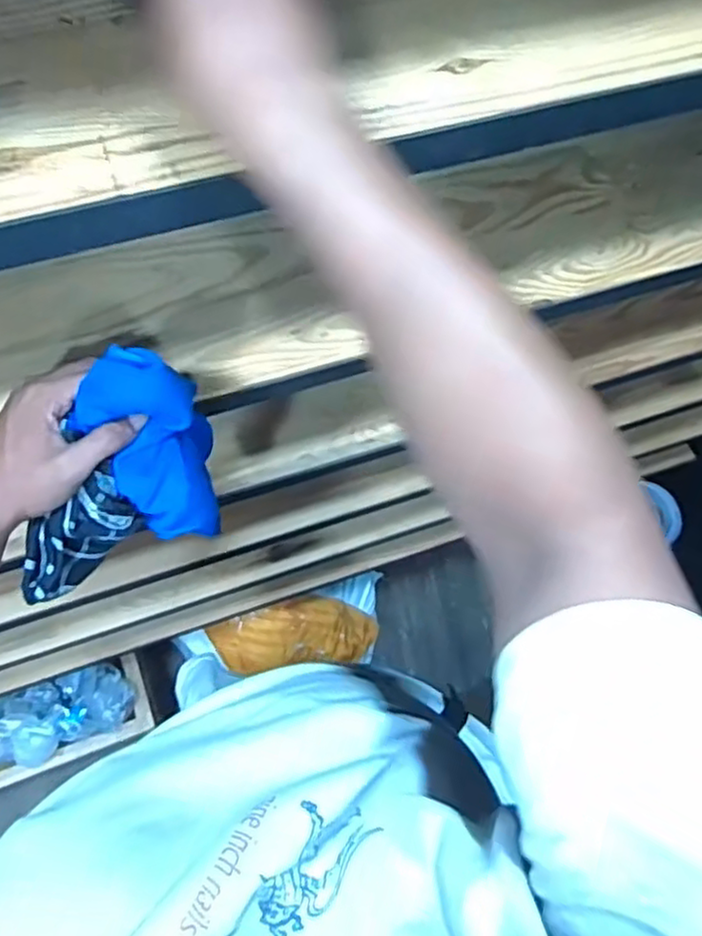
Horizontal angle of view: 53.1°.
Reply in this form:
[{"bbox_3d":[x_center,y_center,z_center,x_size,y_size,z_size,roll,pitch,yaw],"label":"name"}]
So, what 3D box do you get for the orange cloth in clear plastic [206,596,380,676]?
[{"bbox_3d":[-0.121,0.399,1.695,0.419,0.132,0.146,-2,68,-15],"label":"orange cloth in clear plastic"}]

